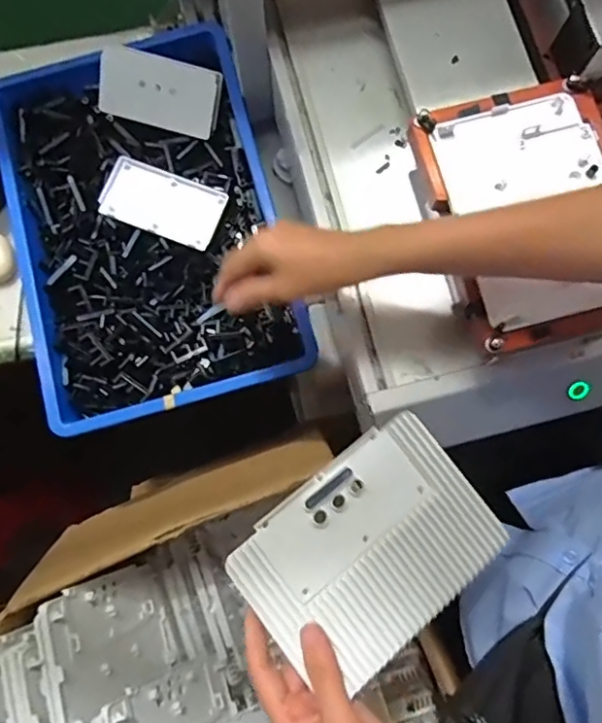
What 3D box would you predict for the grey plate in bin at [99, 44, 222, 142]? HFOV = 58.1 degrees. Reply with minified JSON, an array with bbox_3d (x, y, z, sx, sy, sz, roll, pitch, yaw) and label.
[{"bbox_3d":[-0.168,-0.320,0.644,0.142,0.007,0.075,16,117,-1],"label":"grey plate in bin"}]

